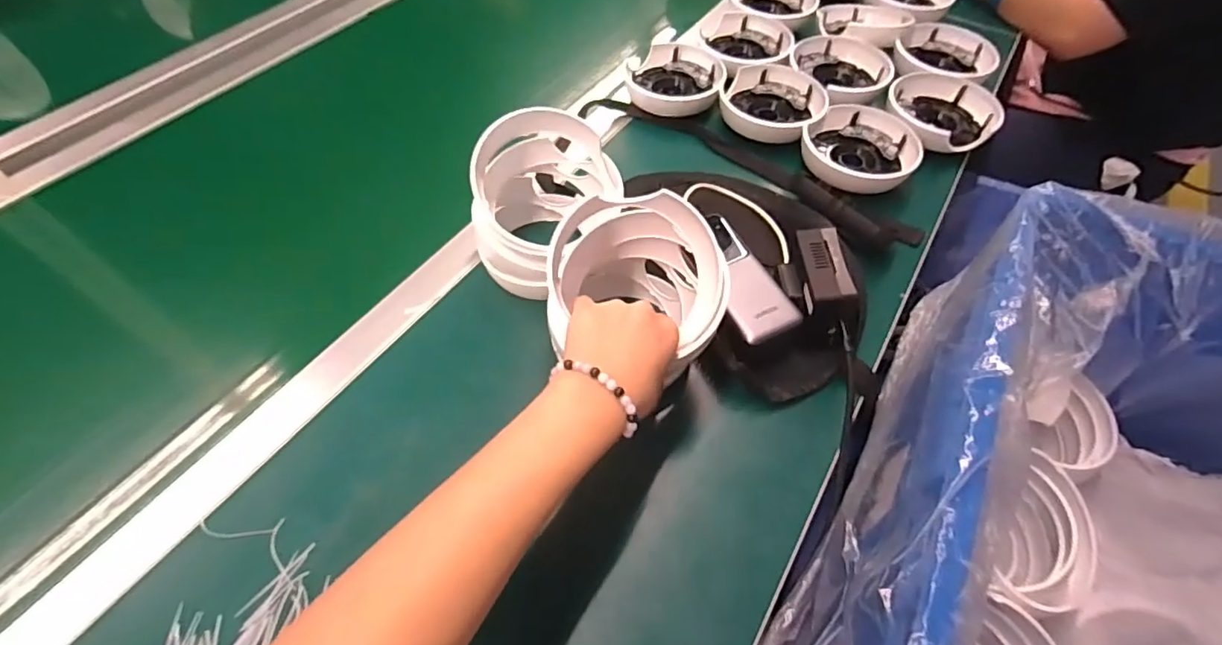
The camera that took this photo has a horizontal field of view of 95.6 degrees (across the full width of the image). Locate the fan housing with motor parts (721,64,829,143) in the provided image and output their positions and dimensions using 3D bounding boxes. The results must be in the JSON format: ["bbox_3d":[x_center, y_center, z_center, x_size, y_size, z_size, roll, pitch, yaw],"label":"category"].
[{"bbox_3d":[0.183,-0.249,0.629,0.110,0.031,0.094,26,59,17],"label":"fan housing with motor parts"}]

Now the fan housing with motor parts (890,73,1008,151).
[{"bbox_3d":[0.364,-0.227,0.612,0.112,0.035,0.112,-1,54,1],"label":"fan housing with motor parts"}]

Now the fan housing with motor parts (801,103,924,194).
[{"bbox_3d":[0.255,-0.182,0.585,0.111,0.035,0.111,0,55,0],"label":"fan housing with motor parts"}]

